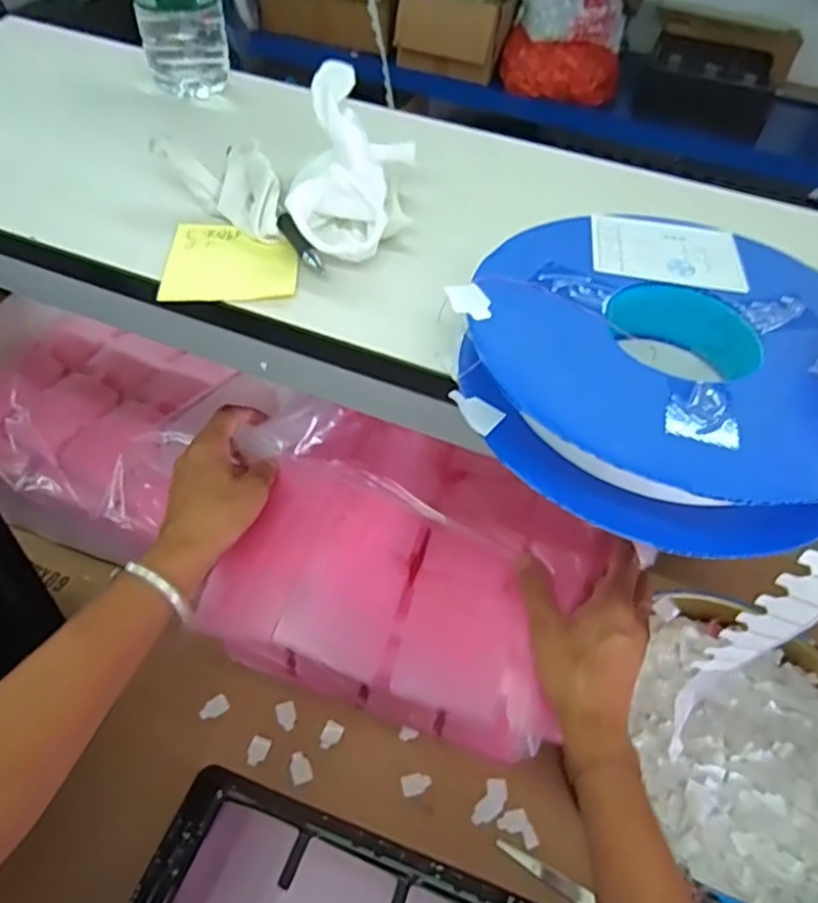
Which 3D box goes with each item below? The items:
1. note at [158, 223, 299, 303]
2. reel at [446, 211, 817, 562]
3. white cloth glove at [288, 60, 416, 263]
[{"bbox_3d":[-0.104,-0.111,0.389,0.074,0.004,0.072,0,49,-5],"label":"note"},{"bbox_3d":[0.129,-0.044,0.326,0.194,0.043,0.192,29,52,19],"label":"reel"},{"bbox_3d":[-0.034,-0.174,0.402,0.070,0.066,0.120,5,48,0],"label":"white cloth glove"}]

